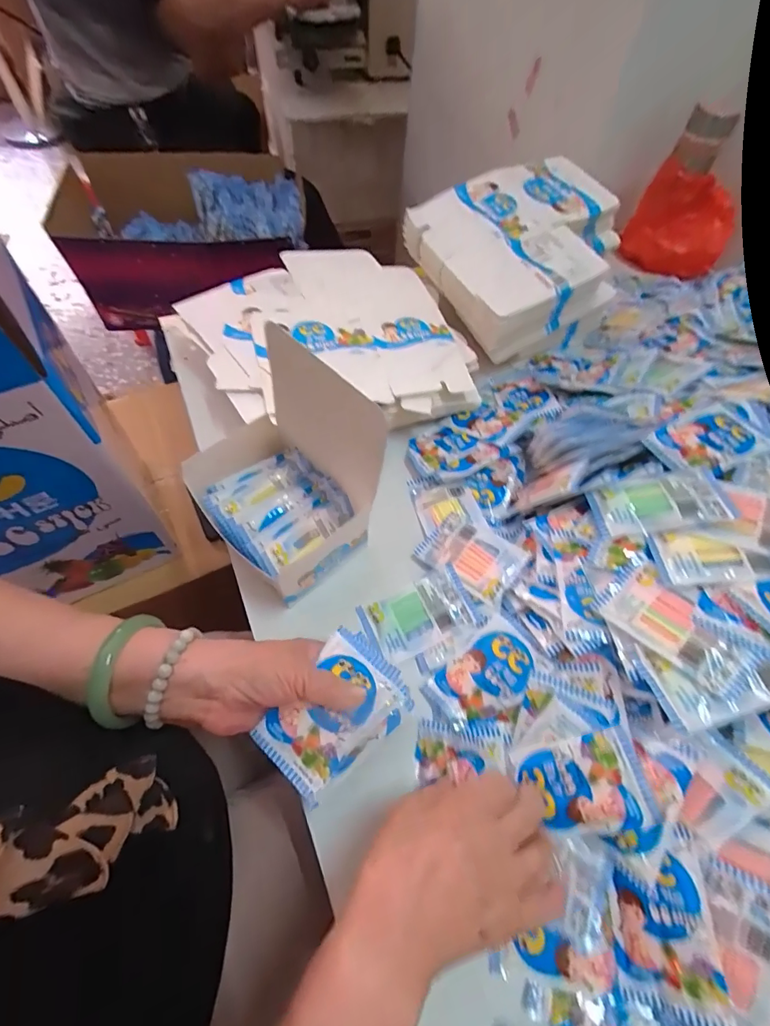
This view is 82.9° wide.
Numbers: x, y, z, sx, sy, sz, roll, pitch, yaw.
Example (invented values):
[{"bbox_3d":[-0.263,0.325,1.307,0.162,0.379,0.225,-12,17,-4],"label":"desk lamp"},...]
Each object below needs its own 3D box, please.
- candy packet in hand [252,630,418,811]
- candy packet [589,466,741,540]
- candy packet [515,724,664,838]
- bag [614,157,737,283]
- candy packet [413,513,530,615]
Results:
[{"bbox_3d":[-0.038,0.152,0.337,0.079,0.024,0.109,41,66,18],"label":"candy packet in hand"},{"bbox_3d":[0.239,-0.009,0.385,0.101,0.014,0.065,-11,44,17],"label":"candy packet"},{"bbox_3d":[0.152,0.208,0.330,0.083,0.009,0.063,-27,64,15],"label":"candy packet"},{"bbox_3d":[0.463,-0.449,0.691,0.152,0.120,0.076,34,63,14],"label":"bag"},{"bbox_3d":[0.085,0.044,0.436,0.097,0.005,0.065,33,74,29],"label":"candy packet"}]

